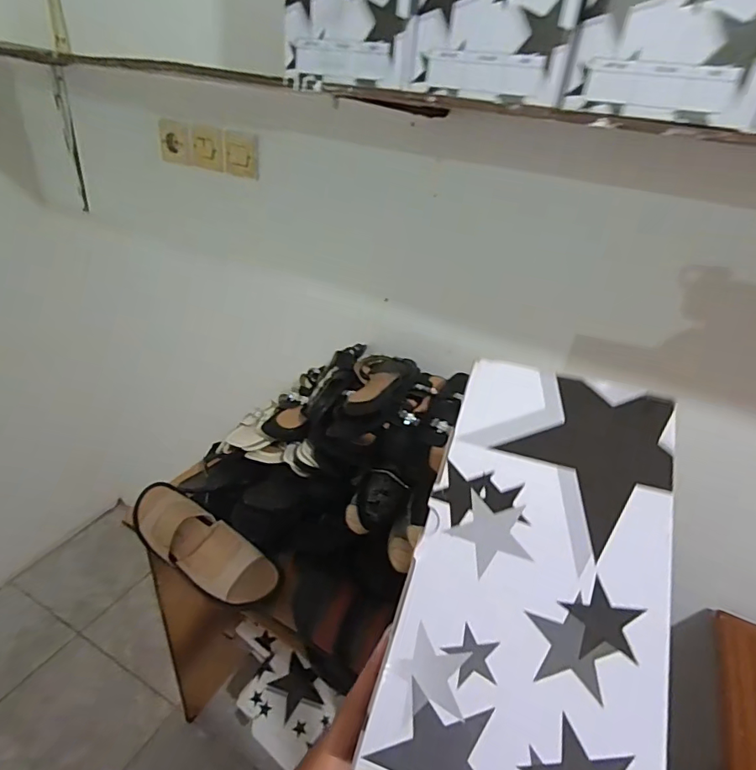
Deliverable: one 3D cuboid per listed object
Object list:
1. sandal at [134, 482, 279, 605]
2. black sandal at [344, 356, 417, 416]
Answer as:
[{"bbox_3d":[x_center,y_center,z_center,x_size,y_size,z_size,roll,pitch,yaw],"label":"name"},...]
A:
[{"bbox_3d":[-0.317,0.268,0.868,0.335,0.054,0.110,24,39,28],"label":"sandal"},{"bbox_3d":[0.003,-0.009,0.842,0.107,0.060,0.226,10,22,10],"label":"black sandal"}]

